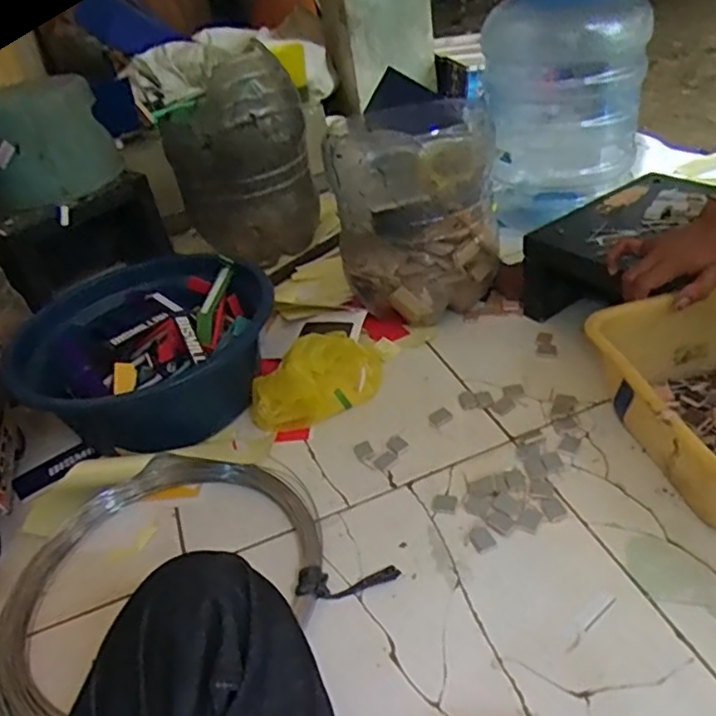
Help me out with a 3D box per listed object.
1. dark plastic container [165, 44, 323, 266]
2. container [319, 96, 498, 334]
[{"bbox_3d":[-0.214,-0.362,1.194,0.247,0.324,0.235,-14,37,-3],"label":"dark plastic container"},{"bbox_3d":[0.087,-0.224,0.959,0.228,0.304,0.237,-5,37,9],"label":"container"}]

